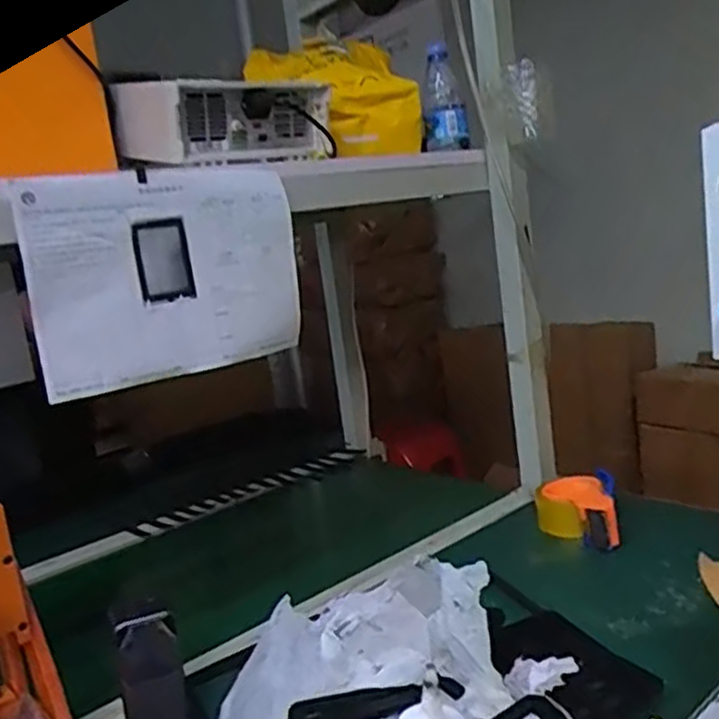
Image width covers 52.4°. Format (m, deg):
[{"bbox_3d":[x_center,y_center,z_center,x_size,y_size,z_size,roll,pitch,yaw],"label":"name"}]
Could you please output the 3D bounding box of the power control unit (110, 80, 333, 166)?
[{"bbox_3d":[-0.156,-0.277,0.867,0.259,0.087,0.111,-16,12,-41],"label":"power control unit"}]

